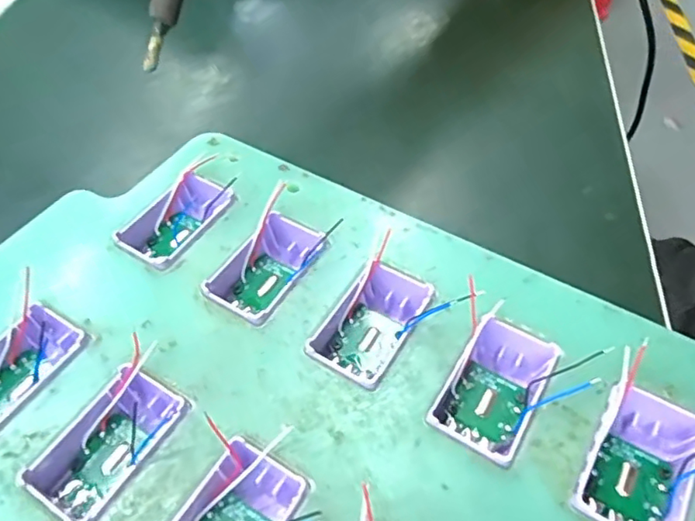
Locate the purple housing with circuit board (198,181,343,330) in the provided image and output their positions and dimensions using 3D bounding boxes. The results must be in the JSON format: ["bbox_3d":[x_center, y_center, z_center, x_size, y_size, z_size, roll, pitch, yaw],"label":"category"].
[{"bbox_3d":[-0.021,0.001,0.152,0.020,0.015,0.038,26,57,19],"label":"purple housing with circuit board"}]

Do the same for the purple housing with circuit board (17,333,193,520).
[{"bbox_3d":[-0.050,0.039,0.122,0.021,0.011,0.035,29,58,21],"label":"purple housing with circuit board"}]

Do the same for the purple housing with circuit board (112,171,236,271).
[{"bbox_3d":[-0.049,-0.010,0.162,0.022,0.013,0.032,28,58,20],"label":"purple housing with circuit board"}]

